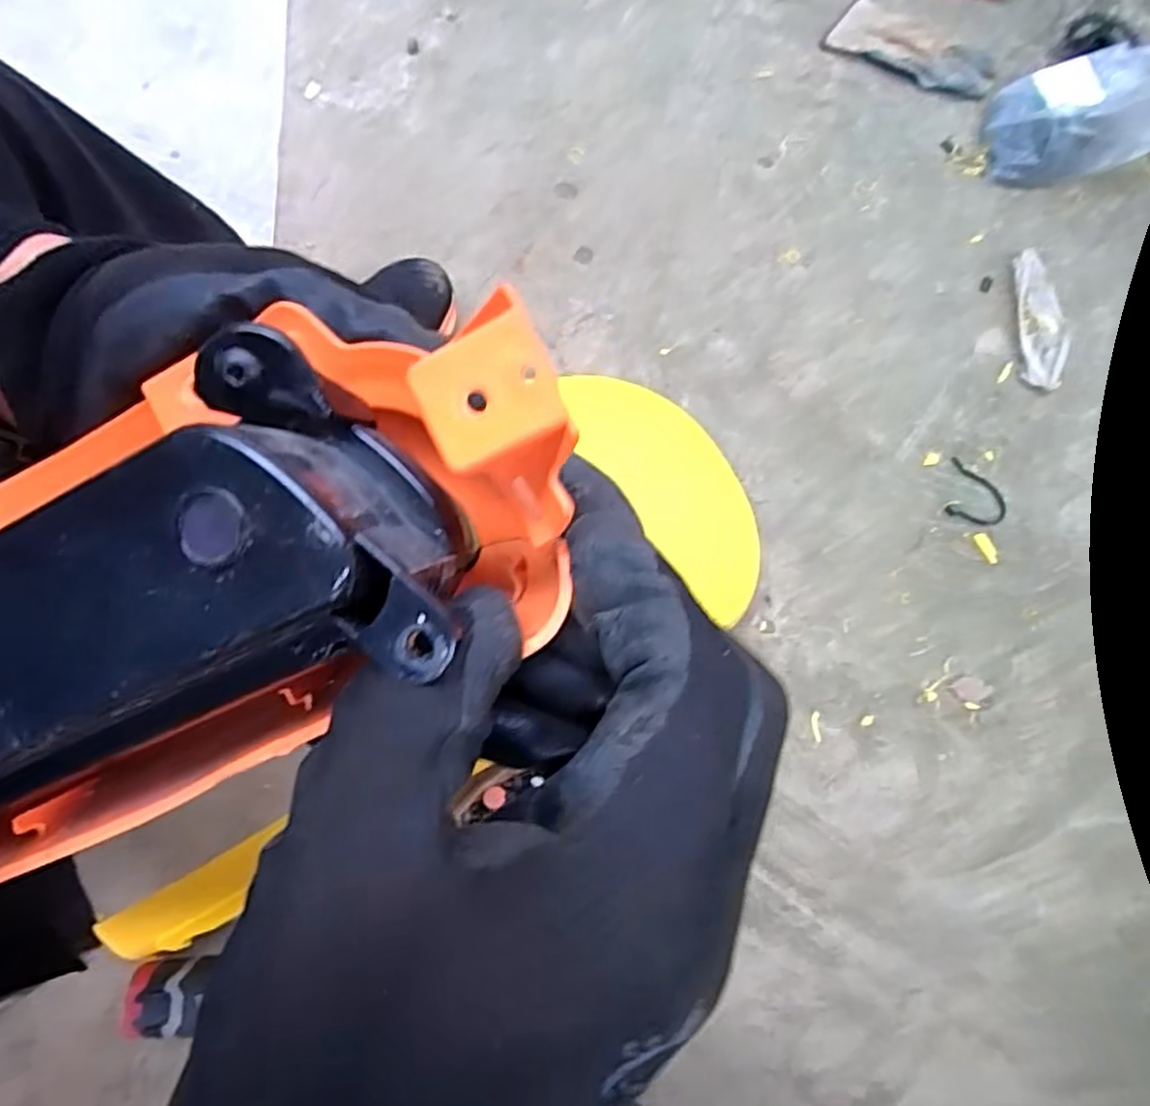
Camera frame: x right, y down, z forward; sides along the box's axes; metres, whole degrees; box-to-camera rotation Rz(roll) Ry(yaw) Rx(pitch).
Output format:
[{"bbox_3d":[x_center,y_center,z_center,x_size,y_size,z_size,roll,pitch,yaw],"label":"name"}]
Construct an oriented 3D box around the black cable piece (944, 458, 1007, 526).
[{"bbox_3d":[0.409,-0.059,0.721,0.058,0.004,0.064,16,75,4],"label":"black cable piece"}]

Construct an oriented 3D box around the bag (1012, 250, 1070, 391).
[{"bbox_3d":[0.509,-0.255,0.774,0.053,0.008,0.163,5,75,1],"label":"bag"}]

